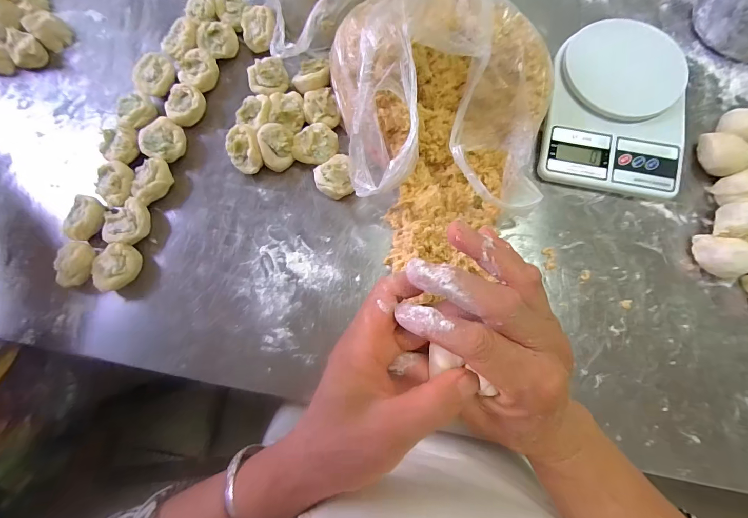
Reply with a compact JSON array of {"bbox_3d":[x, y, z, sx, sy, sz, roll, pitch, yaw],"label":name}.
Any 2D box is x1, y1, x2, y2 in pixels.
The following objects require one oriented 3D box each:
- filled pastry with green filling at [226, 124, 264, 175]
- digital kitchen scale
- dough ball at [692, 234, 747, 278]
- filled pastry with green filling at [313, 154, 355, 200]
[{"bbox_3d":[-0.149,-0.127,0.405,0.038,0.034,0.050,-27,77,-5],"label":"filled pastry with green filling"},{"bbox_3d":[0.286,-0.179,0.410,0.149,0.039,0.198,12,77,4],"label":"digital kitchen scale"},{"bbox_3d":[0.368,-0.003,0.366,0.049,0.036,0.032,35,80,9],"label":"dough ball"},{"bbox_3d":[-0.047,-0.094,0.403,0.042,0.027,0.048,-10,77,-1],"label":"filled pastry with green filling"}]

